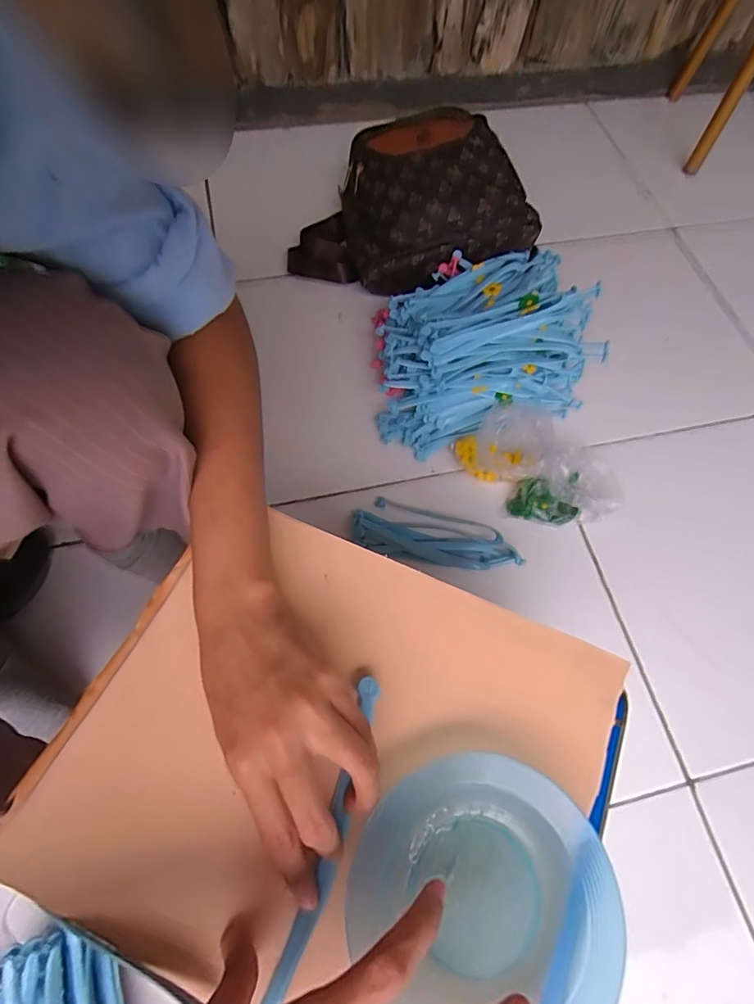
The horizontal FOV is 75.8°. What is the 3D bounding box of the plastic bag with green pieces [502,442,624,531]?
[{"bbox_3d":[0.240,-0.014,0.604,0.103,0.069,0.123,40,70,14],"label":"plastic bag with green pieces"}]

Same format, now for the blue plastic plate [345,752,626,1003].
[{"bbox_3d":[0.051,0.201,0.244,0.128,0.031,0.122,1,65,-2],"label":"blue plastic plate"}]

